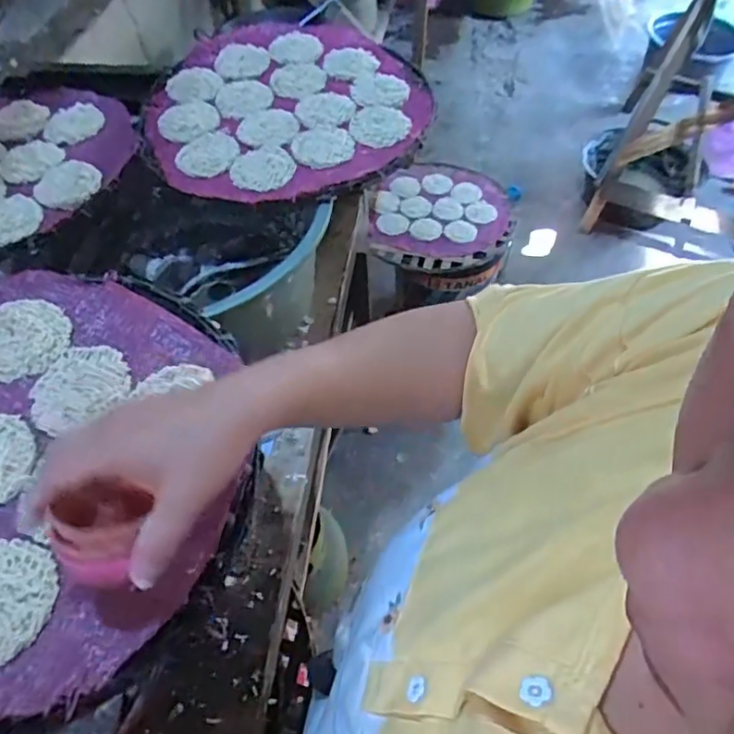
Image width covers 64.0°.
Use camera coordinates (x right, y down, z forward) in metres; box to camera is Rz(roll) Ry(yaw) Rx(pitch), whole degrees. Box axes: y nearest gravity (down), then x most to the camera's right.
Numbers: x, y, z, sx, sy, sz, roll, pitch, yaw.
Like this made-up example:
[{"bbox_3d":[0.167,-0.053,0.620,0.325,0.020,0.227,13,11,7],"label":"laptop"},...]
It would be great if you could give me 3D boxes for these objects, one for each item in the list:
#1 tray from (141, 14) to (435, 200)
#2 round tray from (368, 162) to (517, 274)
[{"bbox_3d":[-0.110,-0.373,0.821,0.381,0.038,0.411,0,54,0],"label":"tray"},{"bbox_3d":[0.199,-0.389,1.525,0.347,0.075,0.347,0,54,0],"label":"round tray"}]

